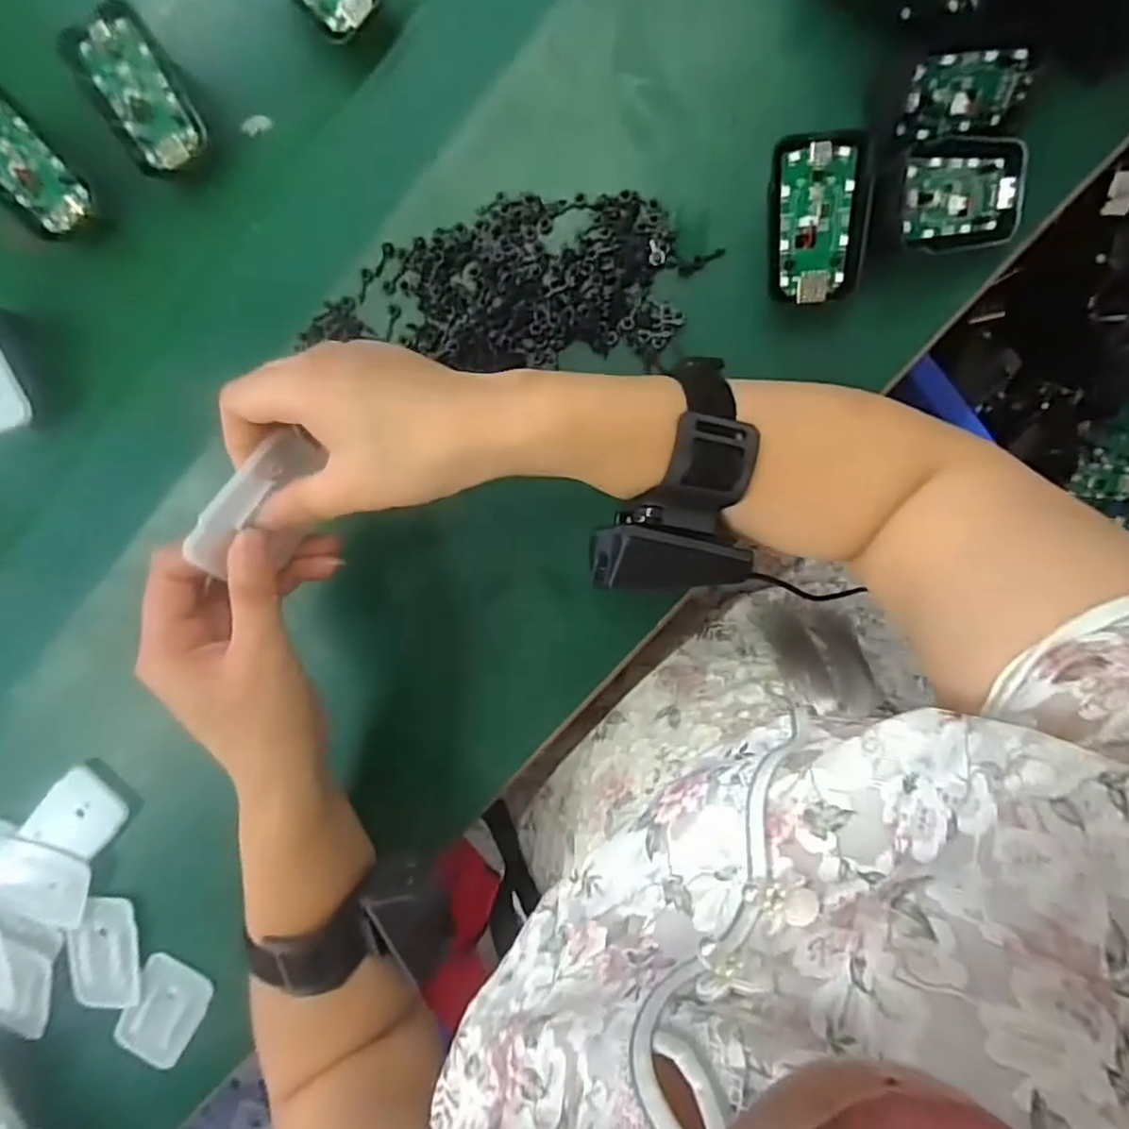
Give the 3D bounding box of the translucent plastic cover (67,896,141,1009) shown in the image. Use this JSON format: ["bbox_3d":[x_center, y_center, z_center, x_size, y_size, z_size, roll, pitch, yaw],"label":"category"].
[{"bbox_3d":[-0.269,0.226,0.396,0.039,0.009,0.069,4,96,6],"label":"translucent plastic cover"}]

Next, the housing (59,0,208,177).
[{"bbox_3d":[-0.210,-0.234,0.336,0.041,0.007,0.067,-27,115,0],"label":"housing"}]

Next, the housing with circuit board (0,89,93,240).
[{"bbox_3d":[-0.275,-0.202,0.344,0.036,0.008,0.065,-40,112,0],"label":"housing with circuit board"}]

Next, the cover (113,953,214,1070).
[{"bbox_3d":[-0.238,0.266,0.404,0.040,0.014,0.059,29,98,3],"label":"cover"}]

